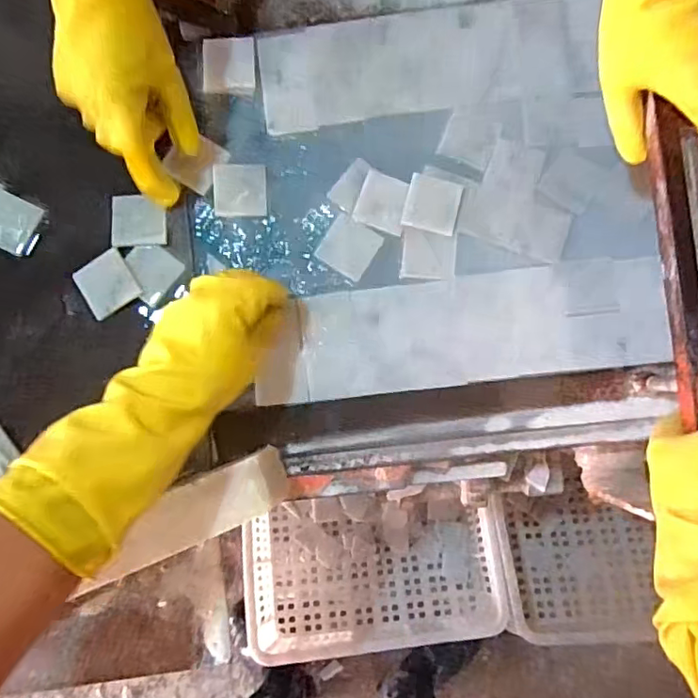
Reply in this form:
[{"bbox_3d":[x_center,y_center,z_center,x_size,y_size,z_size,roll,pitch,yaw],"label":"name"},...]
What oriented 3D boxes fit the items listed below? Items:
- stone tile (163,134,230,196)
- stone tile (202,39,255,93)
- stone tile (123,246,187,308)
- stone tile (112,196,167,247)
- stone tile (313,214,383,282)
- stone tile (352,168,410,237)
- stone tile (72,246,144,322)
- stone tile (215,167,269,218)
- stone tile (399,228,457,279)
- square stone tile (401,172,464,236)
[{"bbox_3d":[-0.144,-0.178,0.524,0.045,0.005,0.048,33,89,-22],"label":"stone tile"},{"bbox_3d":[-0.114,-0.270,0.528,0.049,0.009,0.049,0,87,3],"label":"stone tile"},{"bbox_3d":[-0.188,-0.073,0.523,0.046,0.014,0.048,38,89,4],"label":"stone tile"},{"bbox_3d":[-0.196,-0.120,0.518,0.048,0.005,0.046,-2,95,-11],"label":"stone tile"},{"bbox_3d":[0.000,-0.097,0.524,0.050,0.004,0.048,33,89,4],"label":"stone tile"},{"bbox_3d":[0.033,-0.138,0.519,0.048,0.004,0.048,21,88,4],"label":"stone tile"},{"bbox_3d":[-0.227,-0.060,0.516,0.050,0.008,0.049,-32,86,0],"label":"stone tile"},{"bbox_3d":[-0.104,-0.152,0.530,0.049,0.010,0.048,-1,86,3],"label":"stone tile"},{"bbox_3d":[0.075,-0.089,0.519,0.050,0.005,0.046,4,87,3],"label":"stone tile"},{"bbox_3d":[0.078,-0.135,0.516,0.049,0.004,0.049,15,87,3],"label":"square stone tile"}]

